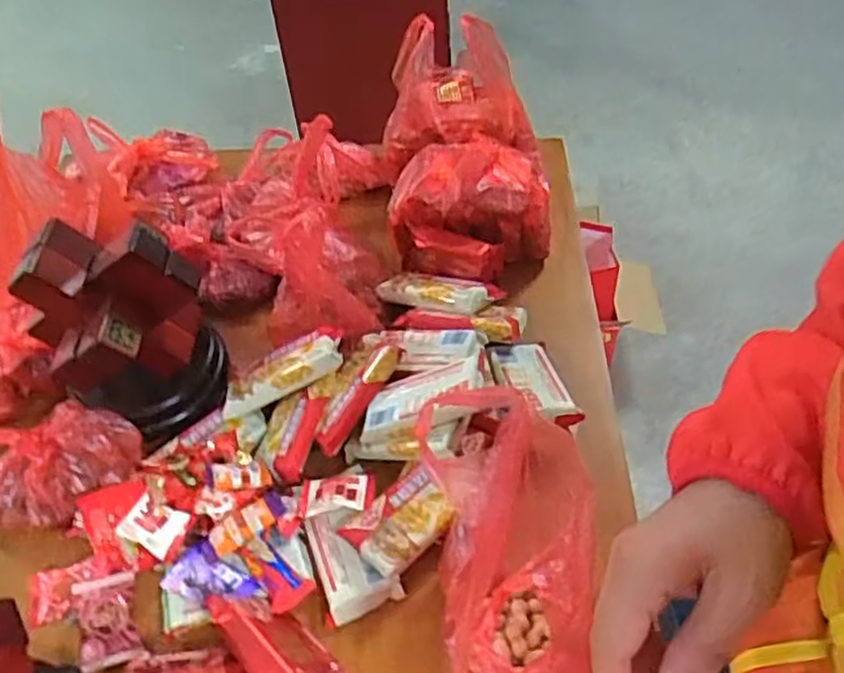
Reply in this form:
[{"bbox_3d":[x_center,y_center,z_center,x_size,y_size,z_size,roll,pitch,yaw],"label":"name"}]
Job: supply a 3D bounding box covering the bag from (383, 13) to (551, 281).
[{"bbox_3d":[0.053,-0.242,0.881,0.204,0.181,0.315,-3,49,1],"label":"bag"}]

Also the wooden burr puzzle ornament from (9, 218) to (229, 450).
[{"bbox_3d":[-0.298,0.004,0.729,0.131,0.234,0.143,-2,49,2],"label":"wooden burr puzzle ornament"}]

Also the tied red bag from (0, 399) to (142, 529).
[{"bbox_3d":[-0.364,0.120,0.694,0.161,0.078,0.096,-20,51,-13],"label":"tied red bag"}]

